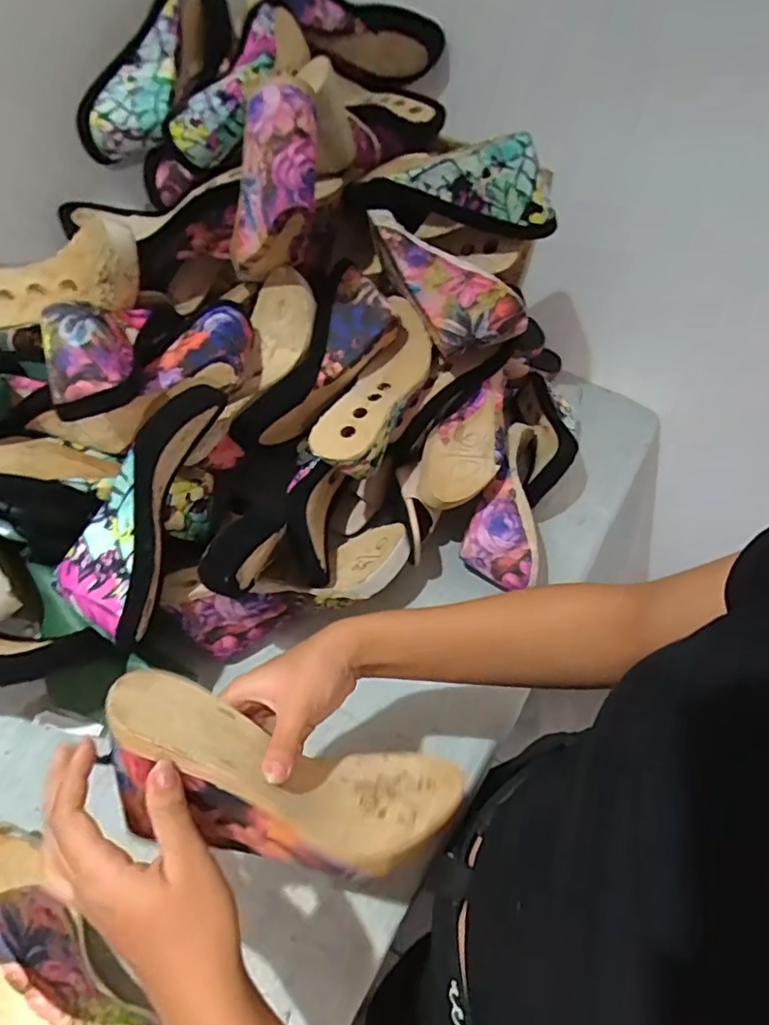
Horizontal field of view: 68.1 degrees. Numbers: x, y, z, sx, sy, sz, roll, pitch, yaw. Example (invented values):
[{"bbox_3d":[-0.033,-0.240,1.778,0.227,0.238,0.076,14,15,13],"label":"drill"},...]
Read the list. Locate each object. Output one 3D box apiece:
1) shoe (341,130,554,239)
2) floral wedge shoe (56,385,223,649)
[{"bbox_3d":[0.074,-0.345,0.585,0.218,0.085,0.077,16,54,8],"label":"shoe"},{"bbox_3d":[-0.205,-0.010,0.486,0.080,0.075,0.226,16,79,7],"label":"floral wedge shoe"}]

